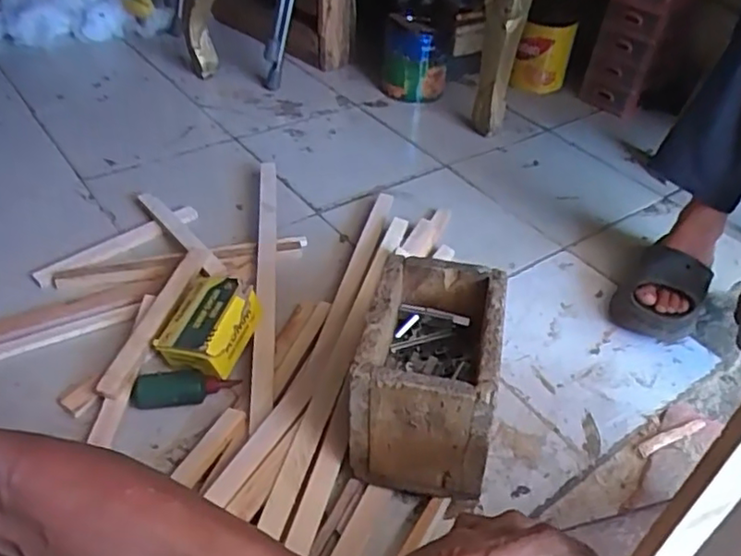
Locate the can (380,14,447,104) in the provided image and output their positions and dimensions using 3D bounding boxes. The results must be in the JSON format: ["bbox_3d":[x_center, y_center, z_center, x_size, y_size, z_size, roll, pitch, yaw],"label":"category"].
[{"bbox_3d":[0.103,-0.506,1.417,0.145,0.178,0.137,8,42,3],"label":"can"}]

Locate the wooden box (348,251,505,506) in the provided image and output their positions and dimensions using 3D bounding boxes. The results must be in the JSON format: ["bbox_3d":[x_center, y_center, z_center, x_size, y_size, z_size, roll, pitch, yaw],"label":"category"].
[{"bbox_3d":[0.063,0.102,0.690,0.135,0.158,0.195,12,42,7],"label":"wooden box"}]

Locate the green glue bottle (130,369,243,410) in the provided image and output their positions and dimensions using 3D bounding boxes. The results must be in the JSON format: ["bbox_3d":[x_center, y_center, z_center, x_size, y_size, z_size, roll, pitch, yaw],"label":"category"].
[{"bbox_3d":[-0.226,0.133,0.764,0.124,0.031,0.041,-4,43,-10],"label":"green glue bottle"}]

